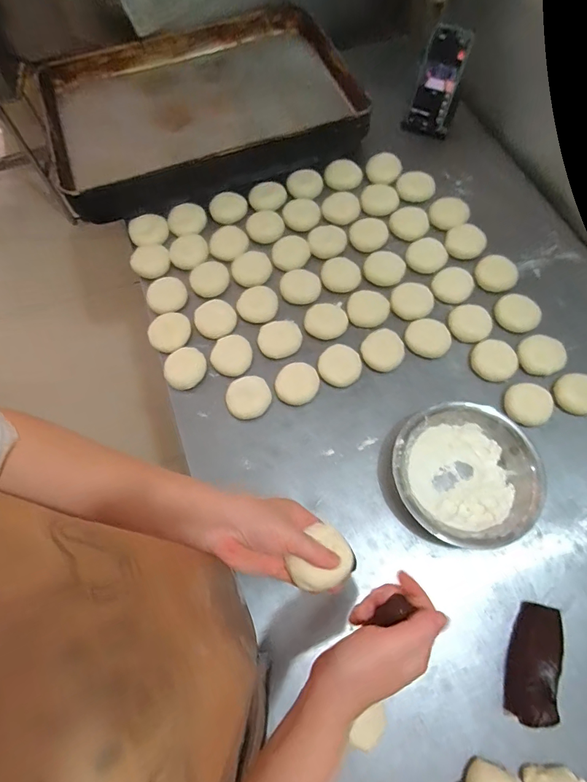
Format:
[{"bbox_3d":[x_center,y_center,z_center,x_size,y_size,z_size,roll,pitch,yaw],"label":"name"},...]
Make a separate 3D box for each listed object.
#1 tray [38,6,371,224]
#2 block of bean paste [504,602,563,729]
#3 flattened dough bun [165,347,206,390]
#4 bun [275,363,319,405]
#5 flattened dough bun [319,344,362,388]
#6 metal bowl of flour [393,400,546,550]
[{"bbox_3d":[-0.194,-0.594,0.841,0.588,0.069,0.448,-23,69,-8],"label":"tray"},{"bbox_3d":[0.288,0.321,0.488,0.053,0.041,0.133,26,57,11],"label":"block of bean paste"},{"bbox_3d":[-0.170,-0.037,0.652,0.059,0.023,0.065,2,67,2],"label":"flattened dough bun"},{"bbox_3d":[0.007,-0.011,0.635,0.060,0.019,0.069,26,70,11],"label":"bun"},{"bbox_3d":[0.073,-0.039,0.646,0.062,0.023,0.064,0,67,1],"label":"flattened dough bun"},{"bbox_3d":[0.230,0.112,0.563,0.180,0.063,0.187,0,67,1],"label":"metal bowl of flour"}]

